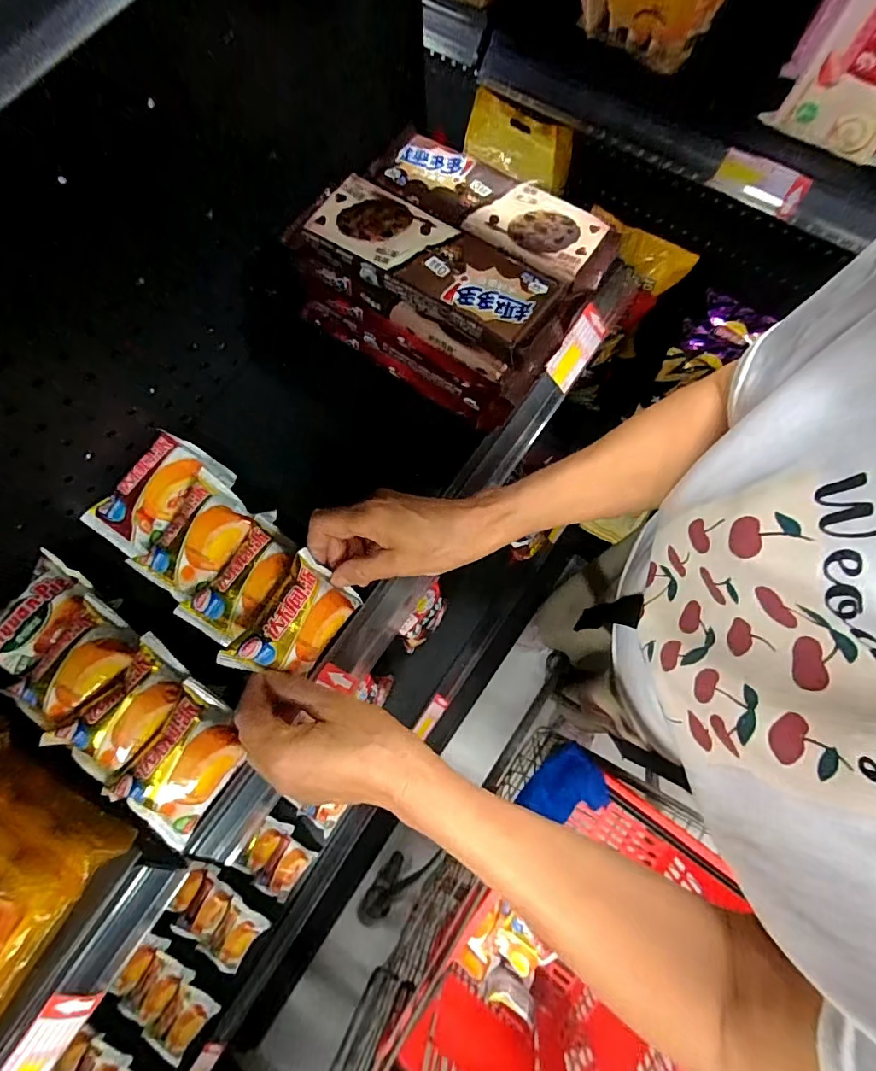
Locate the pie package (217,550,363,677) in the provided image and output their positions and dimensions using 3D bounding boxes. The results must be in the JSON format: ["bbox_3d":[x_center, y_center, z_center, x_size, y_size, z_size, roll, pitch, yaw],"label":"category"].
[{"bbox_3d":[-0.110,0.071,0.380,0.068,0.027,0.099,46,69,-31],"label":"pie package"}]

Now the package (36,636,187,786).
[{"bbox_3d":[-0.242,0.136,0.376,0.061,0.025,0.100,37,78,12],"label":"package"}]

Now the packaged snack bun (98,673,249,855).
[{"bbox_3d":[-0.195,0.174,0.374,0.067,0.032,0.099,41,75,-23],"label":"packaged snack bun"}]

